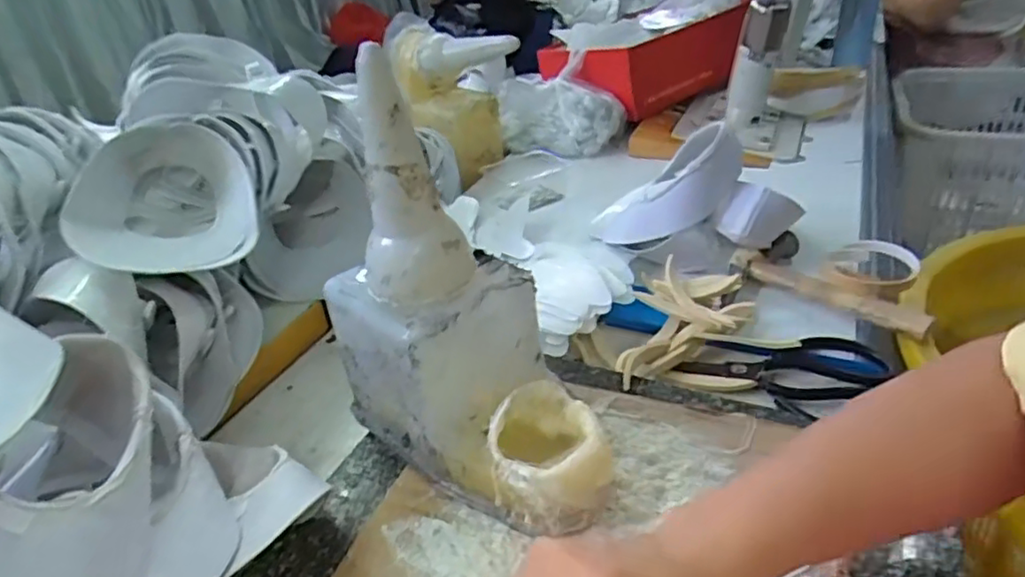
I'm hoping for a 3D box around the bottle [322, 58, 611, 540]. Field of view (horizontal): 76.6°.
[{"bbox_3d":[-0.025,0.007,0.395,0.104,0.246,0.193,-31,40,-34],"label":"bottle"}]

